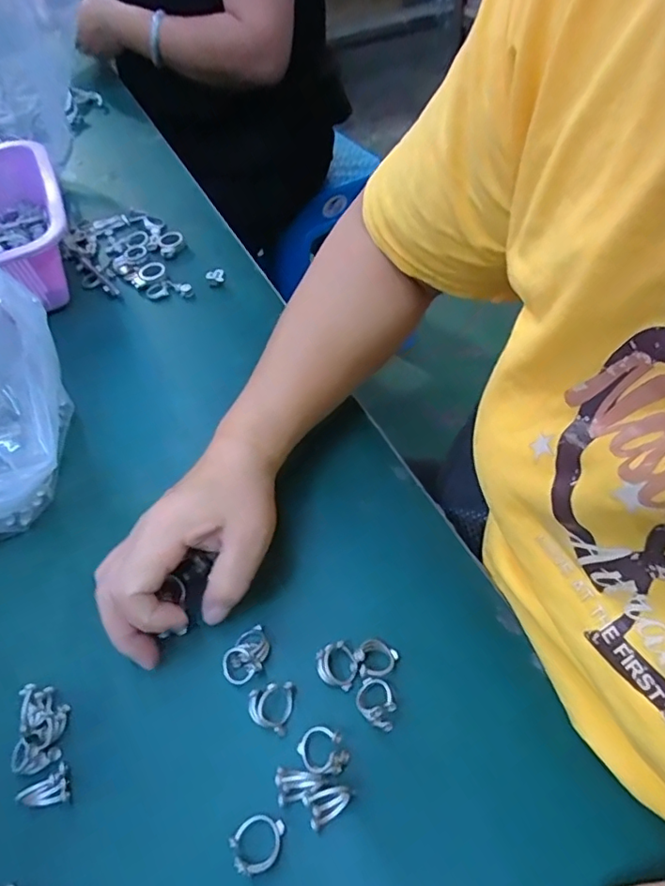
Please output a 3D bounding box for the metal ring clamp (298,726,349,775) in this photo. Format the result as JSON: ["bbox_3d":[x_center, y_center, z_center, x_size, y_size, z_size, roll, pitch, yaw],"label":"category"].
[{"bbox_3d":[-0.005,0.153,0.270,0.021,0.011,0.024,-38,59,-23],"label":"metal ring clamp"}]

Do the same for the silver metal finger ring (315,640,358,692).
[{"bbox_3d":[0.003,0.121,0.293,0.020,0.006,0.023,-19,54,-8],"label":"silver metal finger ring"}]

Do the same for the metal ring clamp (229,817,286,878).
[{"bbox_3d":[-0.035,0.187,0.253,0.025,0.007,0.021,-18,53,-10],"label":"metal ring clamp"}]

